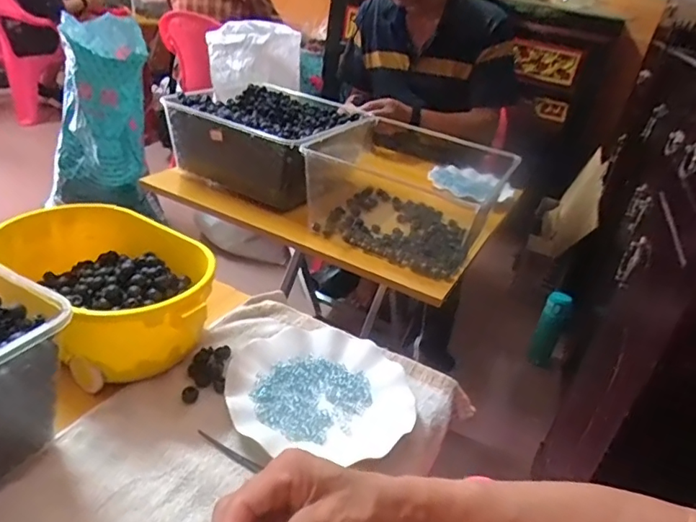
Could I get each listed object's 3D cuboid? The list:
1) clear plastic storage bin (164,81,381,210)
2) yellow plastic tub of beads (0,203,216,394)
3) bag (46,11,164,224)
[{"bbox_3d":[-0.141,-0.234,1.020,0.294,0.138,0.307,22,32,21],"label":"clear plastic storage bin"},{"bbox_3d":[-0.255,0.031,0.562,0.242,0.106,0.157,26,34,28],"label":"yellow plastic tub of beads"},{"bbox_3d":[-0.782,-0.413,1.612,0.313,0.561,0.333,-7,34,-27],"label":"bag"}]

